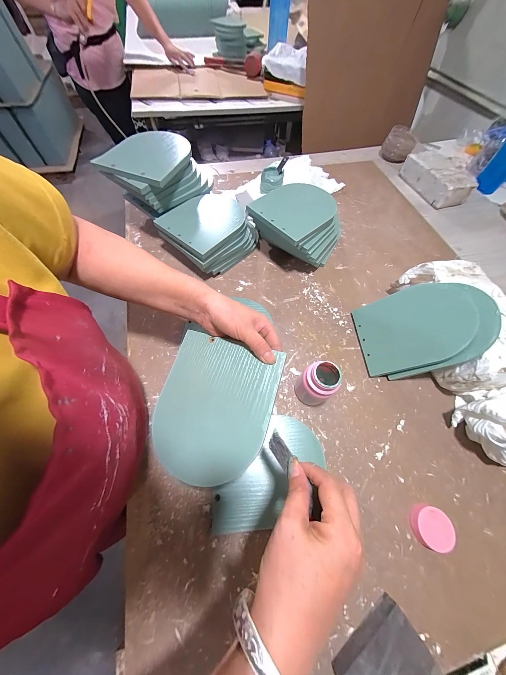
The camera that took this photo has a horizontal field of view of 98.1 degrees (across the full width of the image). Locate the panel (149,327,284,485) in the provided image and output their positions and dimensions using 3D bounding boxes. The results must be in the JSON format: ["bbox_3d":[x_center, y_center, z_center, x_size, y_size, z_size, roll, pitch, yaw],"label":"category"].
[{"bbox_3d":[-0.049,0.082,0.270,0.140,0.007,0.165,12,70,14],"label":"panel"}]

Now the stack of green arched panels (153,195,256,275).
[{"bbox_3d":[-0.092,-0.248,0.516,0.164,0.089,0.202,38,68,16],"label":"stack of green arched panels"}]

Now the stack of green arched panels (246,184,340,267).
[{"bbox_3d":[0.099,-0.247,0.507,0.162,0.118,0.176,-38,70,-19],"label":"stack of green arched panels"}]

